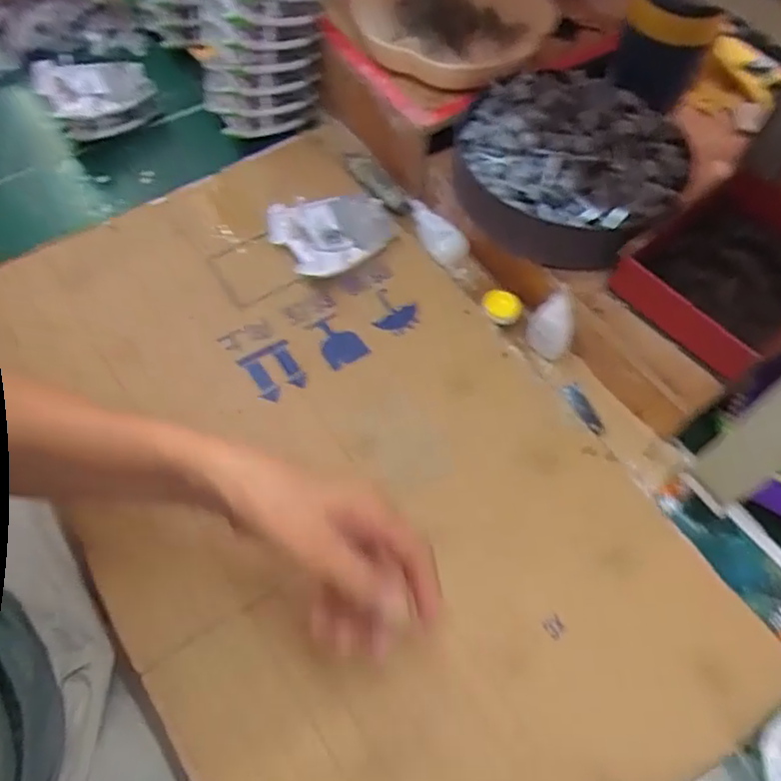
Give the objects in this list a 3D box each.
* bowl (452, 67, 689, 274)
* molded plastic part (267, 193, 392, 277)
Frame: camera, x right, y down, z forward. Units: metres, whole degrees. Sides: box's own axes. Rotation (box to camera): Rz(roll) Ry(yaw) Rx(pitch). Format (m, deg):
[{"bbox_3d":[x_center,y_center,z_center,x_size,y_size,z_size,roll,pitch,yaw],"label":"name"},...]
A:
[{"bbox_3d":[0.159,-0.200,0.602,0.198,0.063,0.194,0,60,-1],"label":"bowl"},{"bbox_3d":[-0.057,-0.163,0.664,0.112,0.021,0.097,-29,65,-16],"label":"molded plastic part"}]

